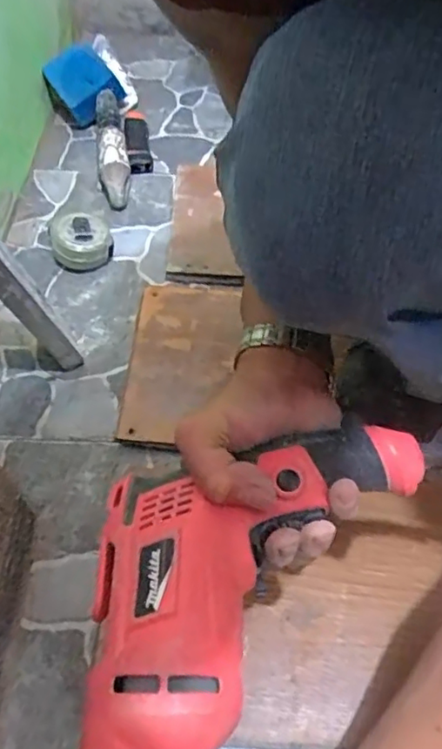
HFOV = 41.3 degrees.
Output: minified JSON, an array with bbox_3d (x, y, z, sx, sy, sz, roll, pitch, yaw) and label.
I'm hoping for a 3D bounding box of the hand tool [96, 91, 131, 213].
[{"bbox_3d":[-0.142,-0.294,0.758,0.040,0.038,0.188,-8,69,-4],"label":"hand tool"}]

